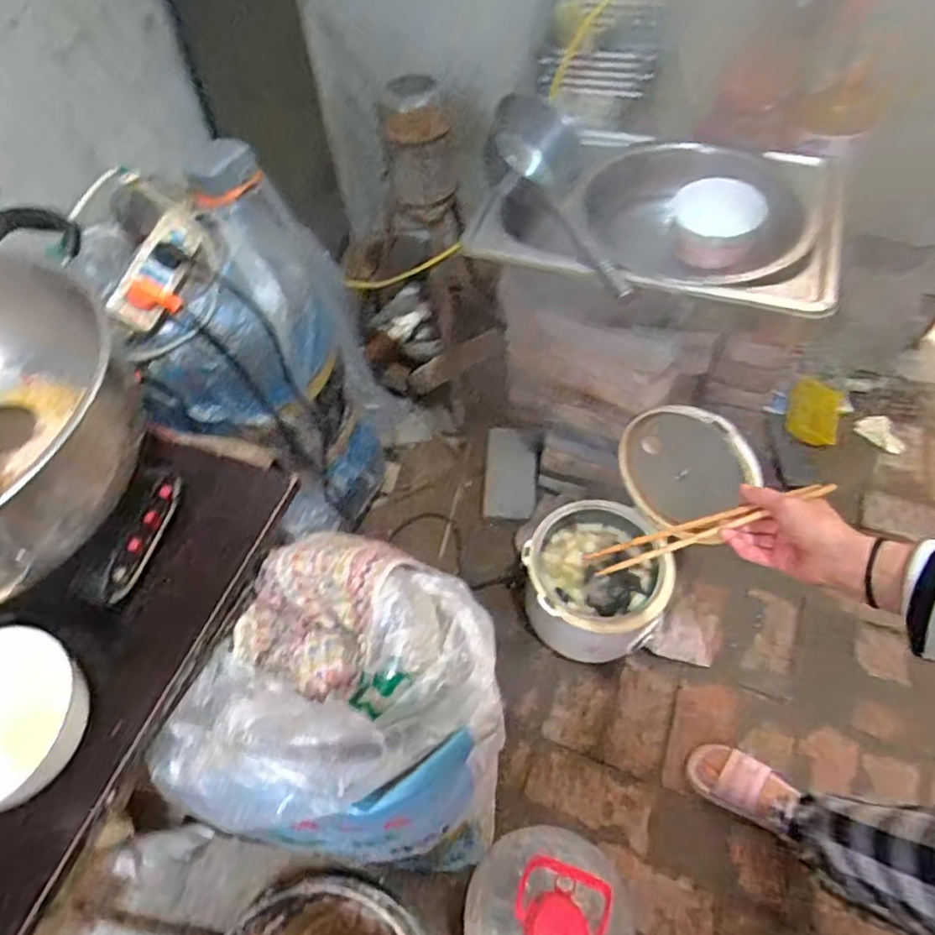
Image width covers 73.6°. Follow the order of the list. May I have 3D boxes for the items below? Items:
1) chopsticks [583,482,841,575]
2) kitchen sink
[{"bbox_3d":[0.236,0.060,0.624,0.237,0.026,0.025,-21,56,13],"label":"chopsticks"},{"bbox_3d":[0.320,-0.409,1.082,0.554,0.163,0.462,11,58,11],"label":"kitchen sink"}]

